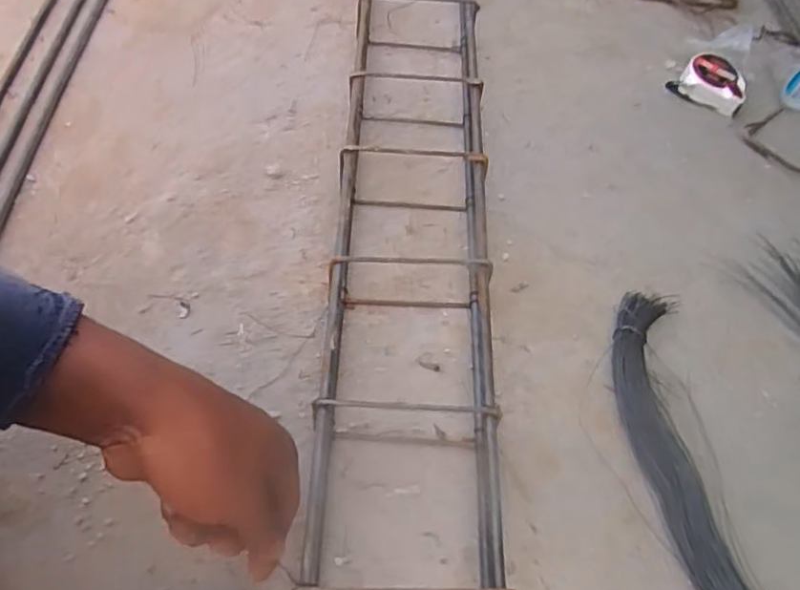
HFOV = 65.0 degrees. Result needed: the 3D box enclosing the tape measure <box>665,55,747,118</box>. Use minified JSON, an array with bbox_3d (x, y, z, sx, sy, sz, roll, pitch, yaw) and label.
[{"bbox_3d":[0.386,-0.265,0.781,0.090,0.036,0.063,26,59,13],"label":"tape measure"}]

